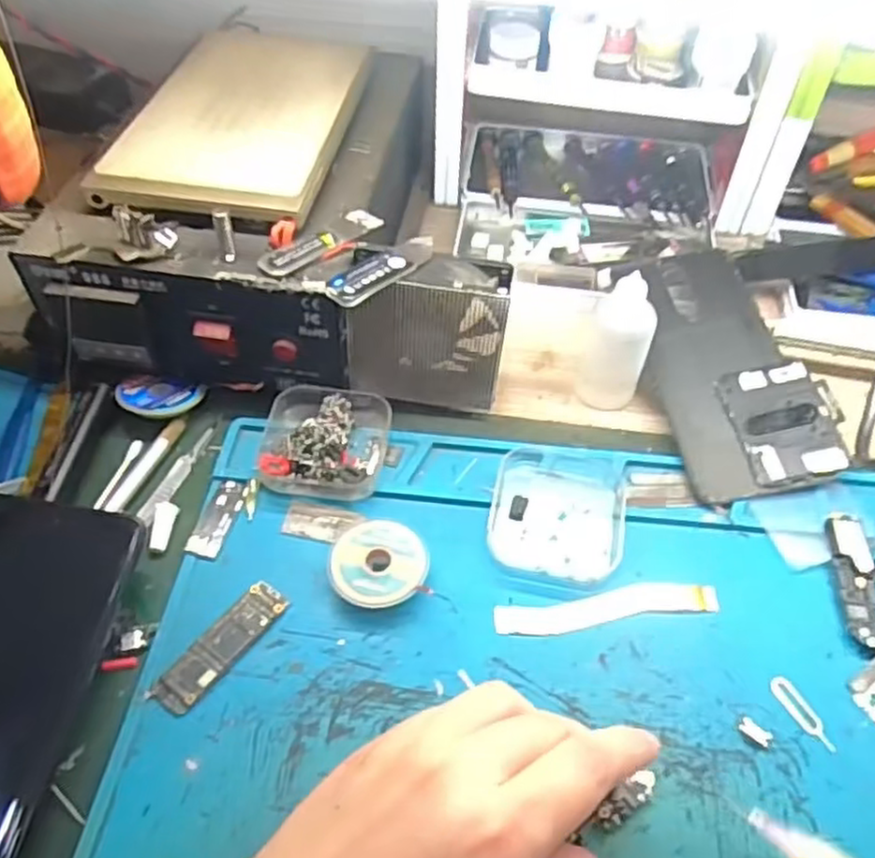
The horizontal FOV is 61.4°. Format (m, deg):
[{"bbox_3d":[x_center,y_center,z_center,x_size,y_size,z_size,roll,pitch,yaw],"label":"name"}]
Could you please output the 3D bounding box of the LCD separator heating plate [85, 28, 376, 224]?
[{"bbox_3d":[-0.108,-0.173,0.407,0.109,0.014,0.178,9,54,3],"label":"LCD separator heating plate"}]

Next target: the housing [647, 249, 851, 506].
[{"bbox_3d":[0.163,-0.037,0.415,0.081,0.008,0.159,-11,61,3],"label":"housing"}]

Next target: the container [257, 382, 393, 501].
[{"bbox_3d":[-0.058,0.005,0.381,0.061,0.022,0.061,4,51,1],"label":"container"}]

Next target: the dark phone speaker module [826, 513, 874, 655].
[{"bbox_3d":[0.201,0.071,0.345,0.025,0.006,0.069,5,51,3],"label":"dark phone speaker module"}]

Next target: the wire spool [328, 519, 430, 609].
[{"bbox_3d":[-0.027,0.063,0.342,0.043,0.013,0.046,1,51,-1],"label":"wire spool"}]

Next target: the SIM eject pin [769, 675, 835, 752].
[{"bbox_3d":[0.153,0.118,0.306,0.010,0.004,0.033,-20,54,-17],"label":"SIM eject pin"}]

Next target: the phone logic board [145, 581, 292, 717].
[{"bbox_3d":[-0.093,0.094,0.319,0.021,0.005,0.065,29,55,20],"label":"phone logic board"}]

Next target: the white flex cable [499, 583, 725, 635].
[{"bbox_3d":[0.077,0.081,0.335,0.102,0.004,0.018,-8,51,-8],"label":"white flex cable"}]

